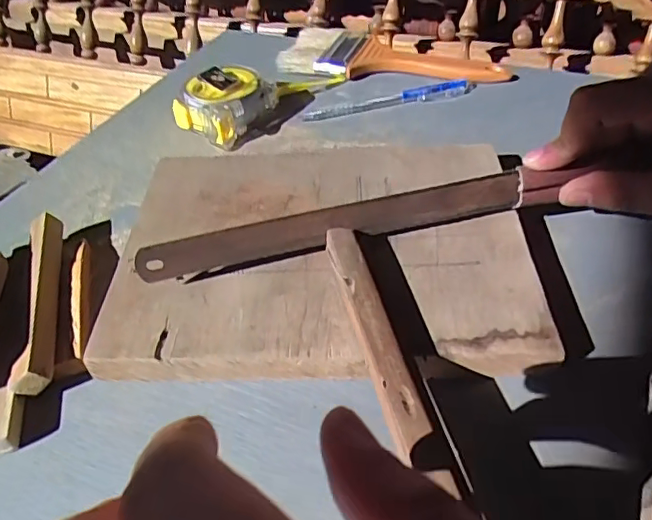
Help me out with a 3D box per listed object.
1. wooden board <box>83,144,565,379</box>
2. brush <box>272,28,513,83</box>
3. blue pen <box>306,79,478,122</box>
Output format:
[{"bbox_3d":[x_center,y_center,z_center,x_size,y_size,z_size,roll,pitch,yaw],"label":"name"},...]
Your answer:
[{"bbox_3d":[-0.002,-0.009,0.307,0.211,0.022,0.158,-1,44,3],"label":"wooden board"},{"bbox_3d":[0.053,-0.165,0.461,0.185,0.022,0.056,15,48,19],"label":"brush"},{"bbox_3d":[0.049,-0.125,0.429,0.135,0.011,0.014,-10,45,-6],"label":"blue pen"}]

